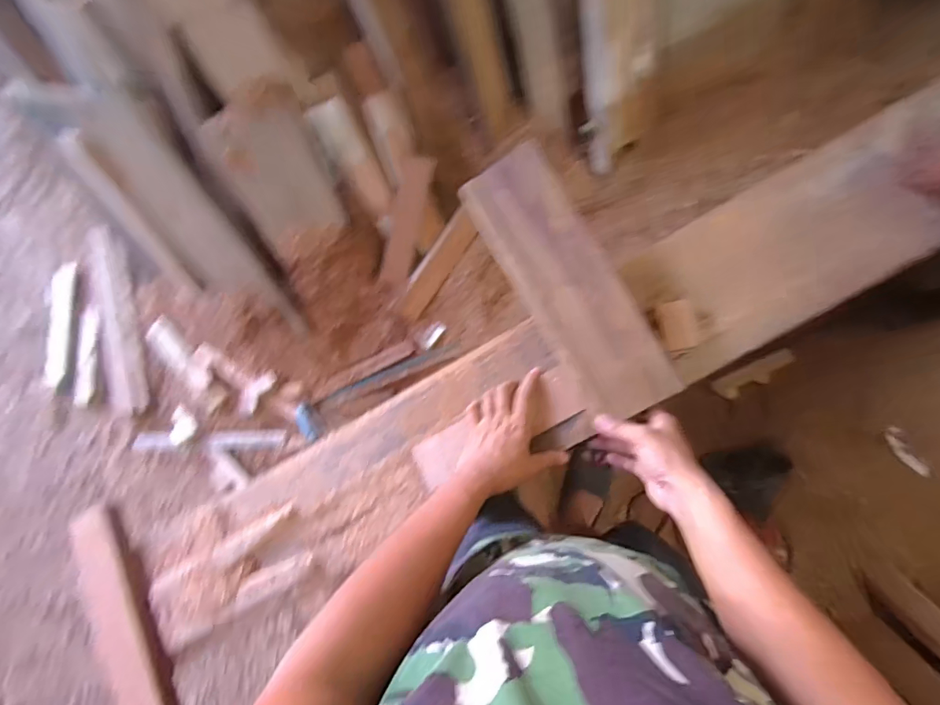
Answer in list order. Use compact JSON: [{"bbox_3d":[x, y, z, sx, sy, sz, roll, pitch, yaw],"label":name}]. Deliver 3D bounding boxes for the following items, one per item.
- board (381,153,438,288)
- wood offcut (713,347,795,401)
[{"bbox_3d":[-0.167,-0.323,1.195,0.078,0.014,0.341,9,118,-18],"label":"board"},{"bbox_3d":[0.750,0.059,1.226,0.196,0.014,0.063,-34,82,19],"label":"wood offcut"}]

